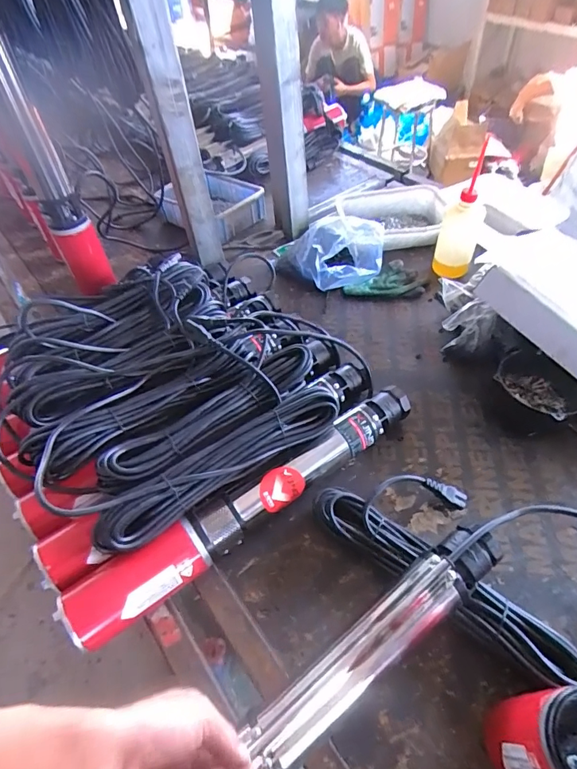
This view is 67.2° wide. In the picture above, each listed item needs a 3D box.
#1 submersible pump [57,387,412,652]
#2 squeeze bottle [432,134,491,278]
[{"bbox_3d":[-0.034,0.154,0.588,0.523,0.071,0.071,-31,54,-19],"label":"submersible pump"},{"bbox_3d":[0.342,-0.327,0.851,0.078,0.235,0.069,16,53,17],"label":"squeeze bottle"}]

